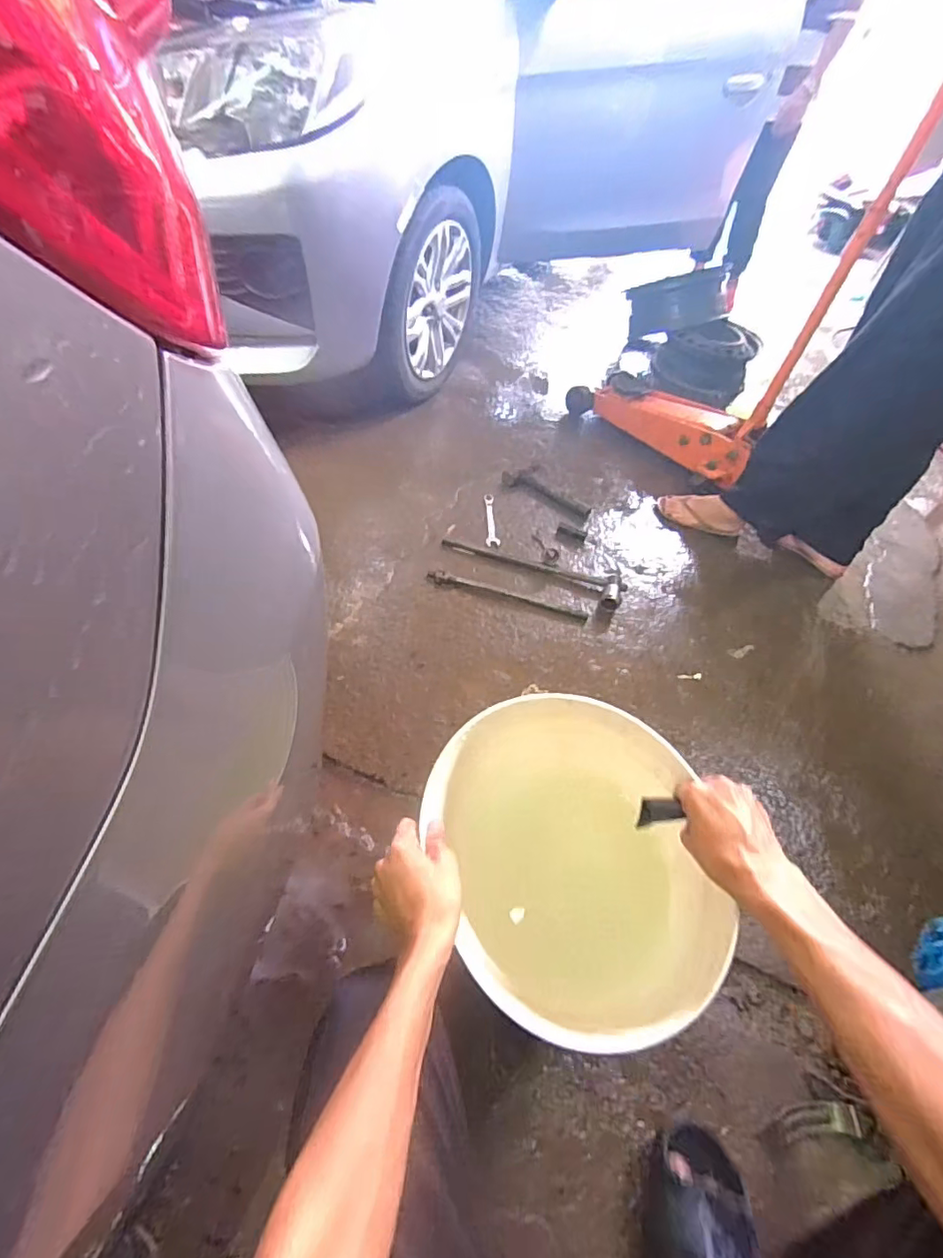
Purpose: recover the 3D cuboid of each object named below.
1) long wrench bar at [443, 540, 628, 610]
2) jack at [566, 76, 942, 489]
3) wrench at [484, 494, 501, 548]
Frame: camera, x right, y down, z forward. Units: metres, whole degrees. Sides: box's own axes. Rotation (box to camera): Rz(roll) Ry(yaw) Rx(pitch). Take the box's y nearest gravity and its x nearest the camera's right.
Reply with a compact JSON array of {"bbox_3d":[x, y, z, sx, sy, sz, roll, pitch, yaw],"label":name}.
[{"bbox_3d":[0.150,-0.152,1.369,0.457,0.033,0.085,19,49,8],"label":"long wrench bar"},{"bbox_3d":[0.626,-0.903,1.309,0.242,1.075,0.582,-28,58,-29],"label":"jack"},{"bbox_3d":[0.050,-0.289,1.479,0.036,0.009,0.221,1,49,-8],"label":"wrench"}]

